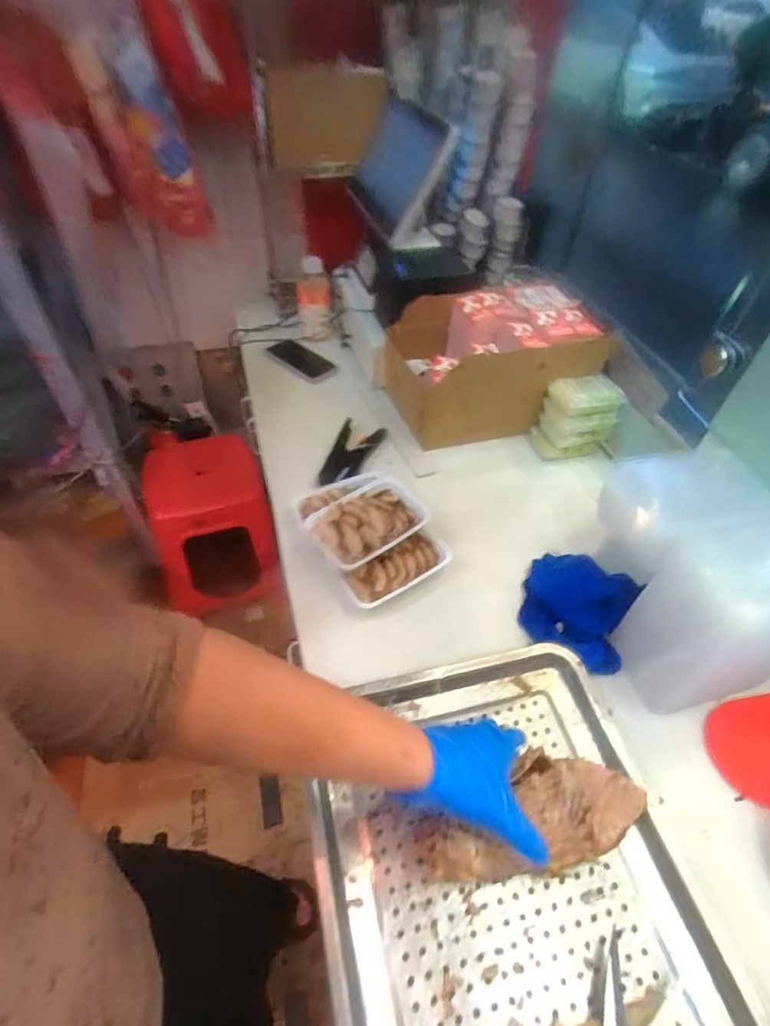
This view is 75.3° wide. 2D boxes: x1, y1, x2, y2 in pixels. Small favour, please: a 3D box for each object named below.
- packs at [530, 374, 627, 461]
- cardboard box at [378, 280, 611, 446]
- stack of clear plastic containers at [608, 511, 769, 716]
[{"bbox_3d":[0.338,-0.169,0.882,0.126,0.125,0.081,-13,51,-13],"label":"packs"},{"bbox_3d":[0.188,-0.280,0.927,0.346,0.192,0.213,-7,50,-9],"label":"cardboard box"},{"bbox_3d":[0.388,0.117,0.574,0.164,0.231,0.126,-8,50,-9],"label":"stack of clear plastic containers"}]

